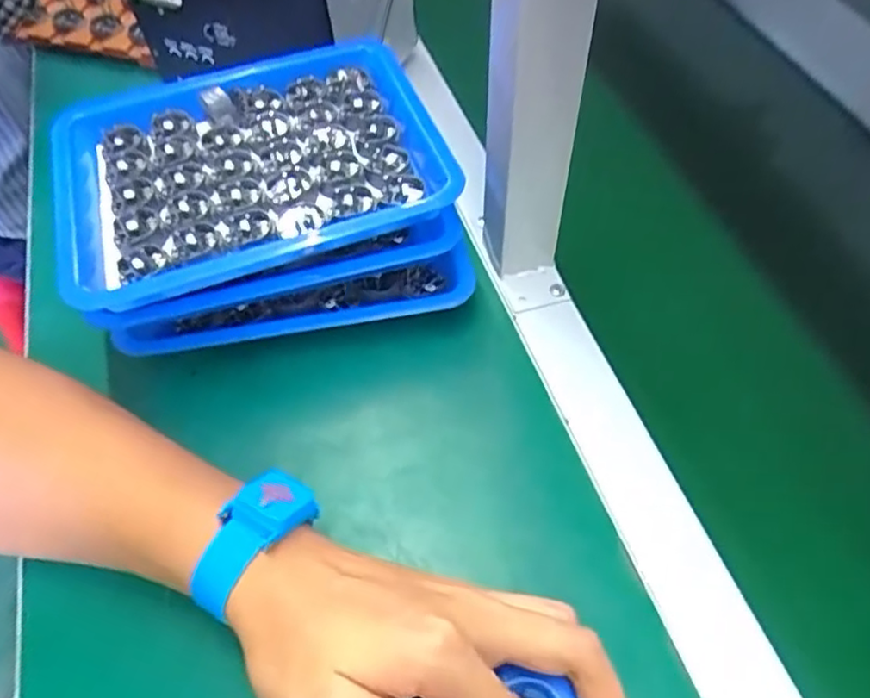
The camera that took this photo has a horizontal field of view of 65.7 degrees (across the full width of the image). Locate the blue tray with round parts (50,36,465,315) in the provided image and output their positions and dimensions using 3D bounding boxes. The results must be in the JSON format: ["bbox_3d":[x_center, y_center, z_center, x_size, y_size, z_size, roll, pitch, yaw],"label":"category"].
[{"bbox_3d":[-0.114,-0.114,0.402,0.216,0.029,0.177,-17,56,-9],"label":"blue tray with round parts"}]

